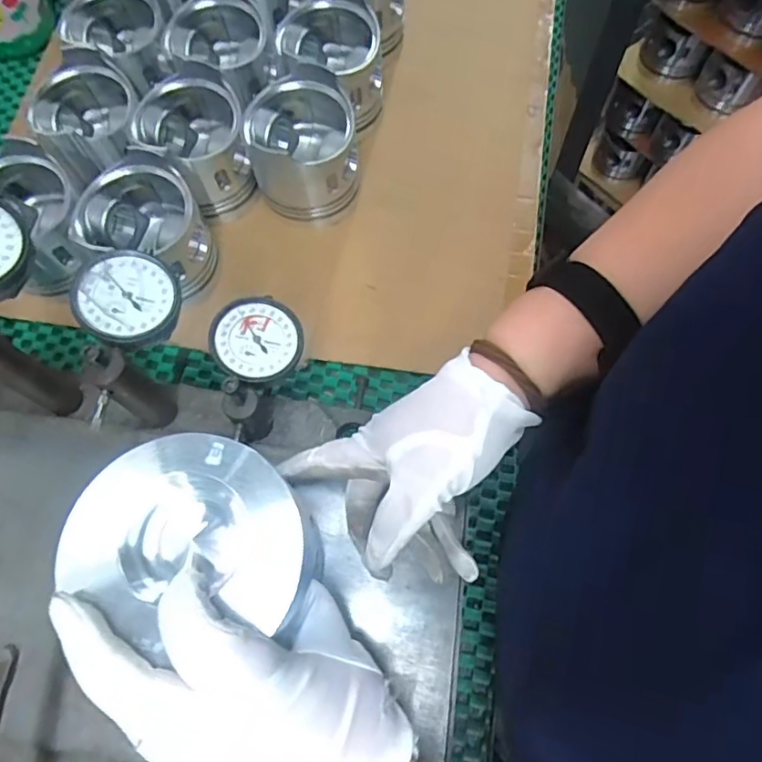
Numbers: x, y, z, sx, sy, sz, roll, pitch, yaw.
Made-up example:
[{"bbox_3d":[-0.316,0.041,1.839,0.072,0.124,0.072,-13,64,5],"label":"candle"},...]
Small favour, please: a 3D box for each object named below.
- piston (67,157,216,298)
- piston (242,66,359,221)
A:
[{"bbox_3d":[-0.209,-0.140,0.517,0.096,0.088,0.091,-1,70,2],"label":"piston"},{"bbox_3d":[-0.073,-0.226,0.548,0.095,0.089,0.102,-7,70,-1],"label":"piston"}]

